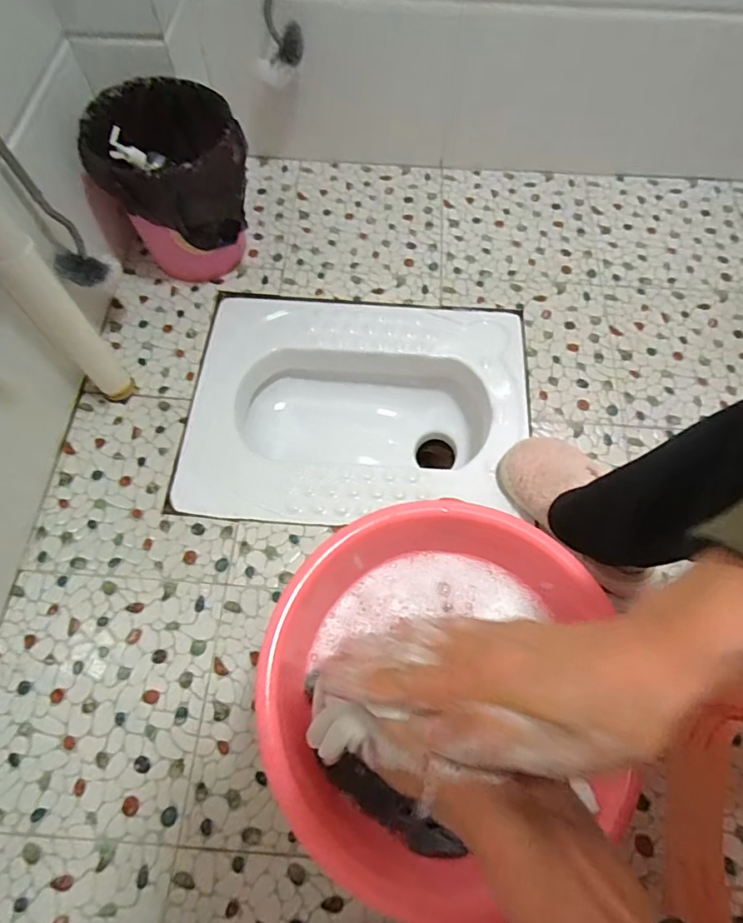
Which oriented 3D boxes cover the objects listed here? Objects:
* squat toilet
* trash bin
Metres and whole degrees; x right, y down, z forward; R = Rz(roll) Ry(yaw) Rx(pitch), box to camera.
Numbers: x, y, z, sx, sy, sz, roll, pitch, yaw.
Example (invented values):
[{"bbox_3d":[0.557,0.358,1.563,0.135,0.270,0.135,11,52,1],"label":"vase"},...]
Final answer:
[{"bbox_3d":[-0.022,-0.066,0.940,0.542,0.174,0.414,3,65,0],"label":"squat toilet"},{"bbox_3d":[-0.322,-0.448,0.884,0.223,0.250,0.227,-16,66,-8],"label":"trash bin"}]

